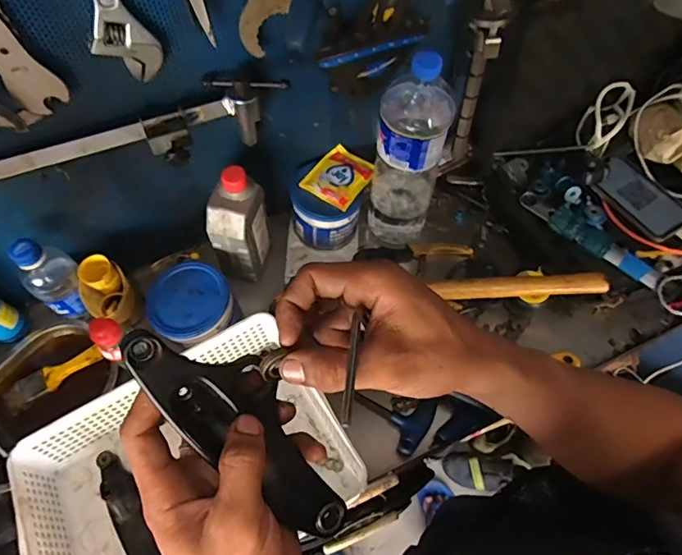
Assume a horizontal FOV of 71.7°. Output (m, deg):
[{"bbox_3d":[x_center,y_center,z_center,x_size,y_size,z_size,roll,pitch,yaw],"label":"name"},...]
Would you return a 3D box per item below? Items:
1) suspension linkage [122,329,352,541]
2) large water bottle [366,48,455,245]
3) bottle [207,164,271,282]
[{"bbox_3d":[-0.057,0.092,0.293,0.176,0.034,0.056,49,64,-14],"label":"suspension linkage"},{"bbox_3d":[0.088,-0.160,0.632,0.090,0.308,0.099,13,63,7],"label":"large water bottle"},{"bbox_3d":[-0.139,-0.068,0.639,0.060,0.169,0.076,10,62,6],"label":"bottle"}]

